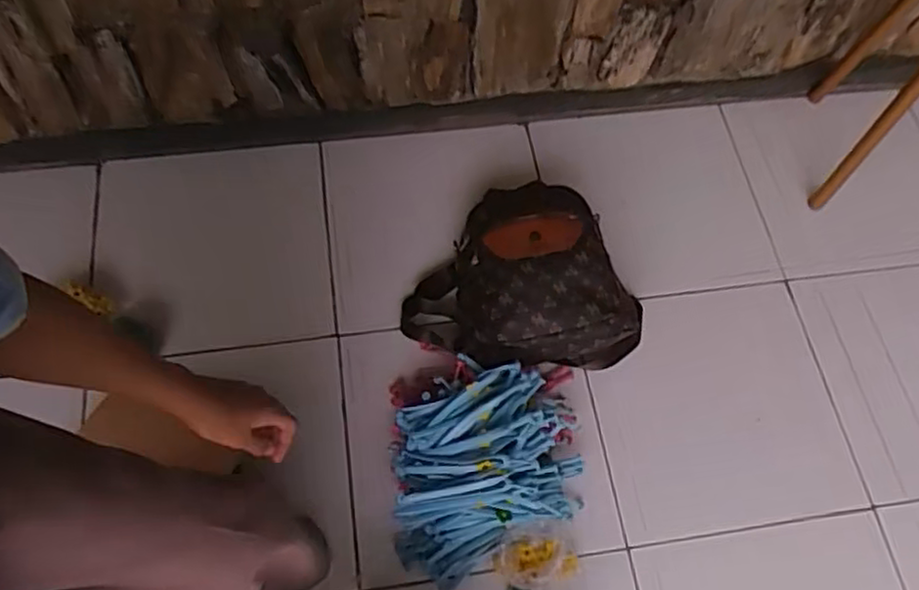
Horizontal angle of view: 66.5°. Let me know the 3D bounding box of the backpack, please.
[{"bbox_3d":[0.078,-0.019,1.119,0.313,0.179,0.326,1,66,-3],"label":"backpack"}]

